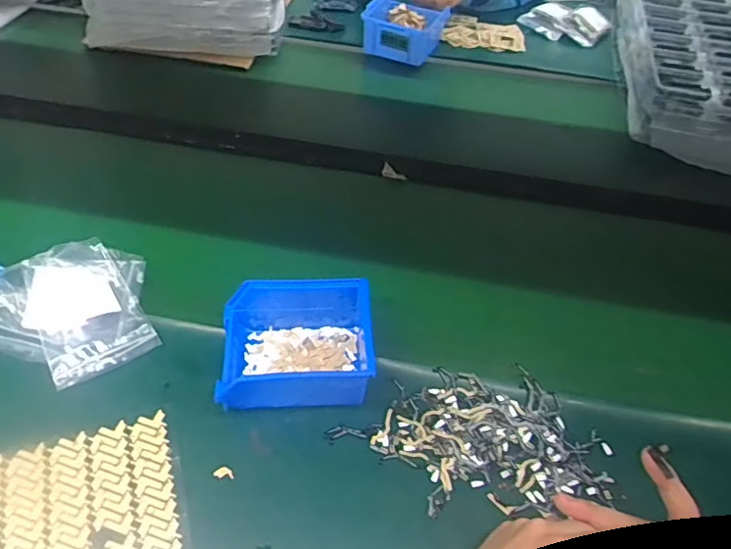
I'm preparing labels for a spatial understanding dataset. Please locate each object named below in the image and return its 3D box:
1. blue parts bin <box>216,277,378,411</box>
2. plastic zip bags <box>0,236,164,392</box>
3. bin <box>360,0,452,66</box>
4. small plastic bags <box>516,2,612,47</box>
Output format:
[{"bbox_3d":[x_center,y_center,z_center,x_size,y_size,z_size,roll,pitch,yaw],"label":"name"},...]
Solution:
[{"bbox_3d":[-0.066,0.066,0.541,0.139,0.074,0.124,-3,49,-6],"label":"blue parts bin"},{"bbox_3d":[-0.295,0.040,0.568,0.153,0.026,0.150,-22,62,-23],"label":"plastic zip bags"},{"bbox_3d":[0.070,-0.428,0.993,0.131,0.060,0.132,21,51,14],"label":"bin"},{"bbox_3d":[0.378,-0.474,1.080,0.169,0.036,0.105,9,49,4],"label":"small plastic bags"}]

